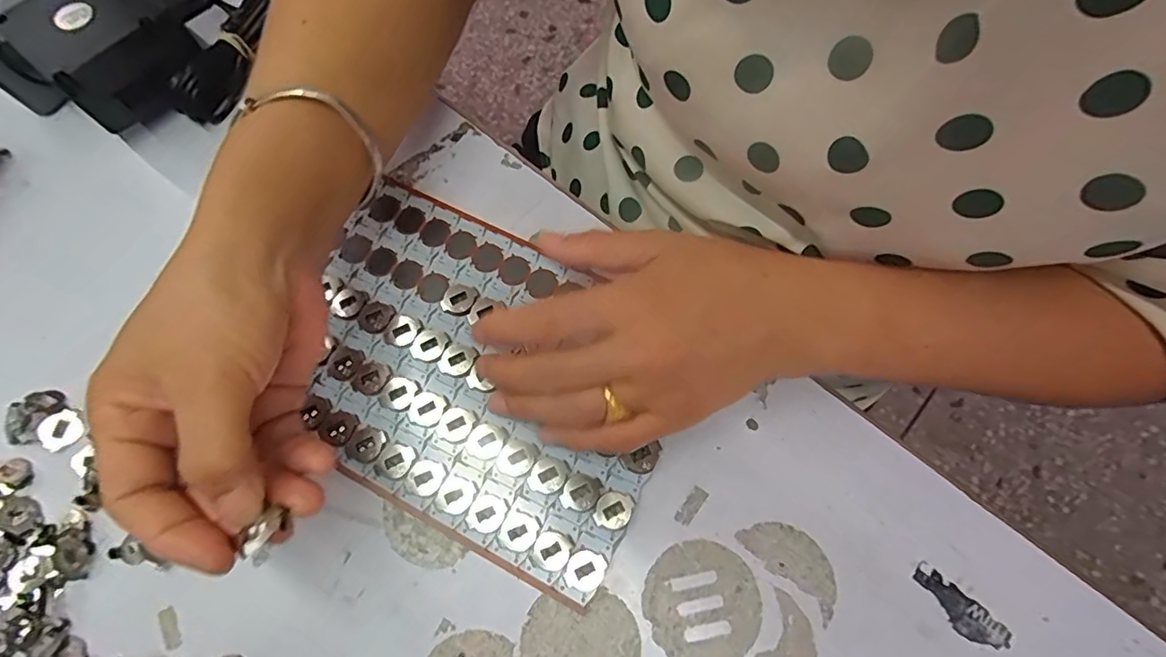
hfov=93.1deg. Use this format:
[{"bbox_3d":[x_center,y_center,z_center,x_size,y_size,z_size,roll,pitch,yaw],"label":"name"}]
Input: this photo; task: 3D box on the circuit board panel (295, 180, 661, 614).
[{"bbox_3d":[-0.059,0.022,0.297,0.211,0.006,0.154,26,73,11],"label":"circuit board panel"}]

